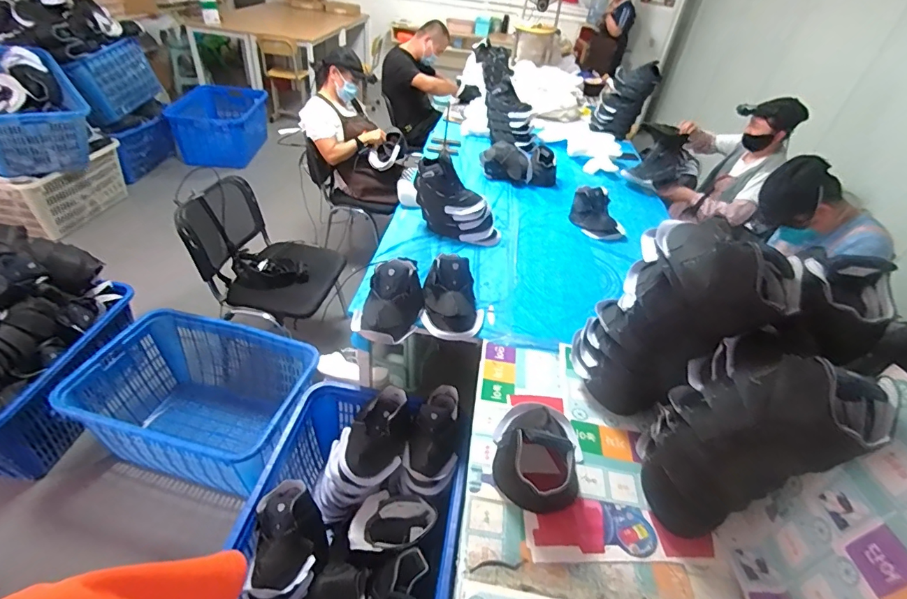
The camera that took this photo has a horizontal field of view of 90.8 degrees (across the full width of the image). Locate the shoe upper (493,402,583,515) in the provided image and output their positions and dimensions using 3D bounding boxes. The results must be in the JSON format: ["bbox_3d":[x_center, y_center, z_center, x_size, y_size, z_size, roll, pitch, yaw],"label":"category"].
[{"bbox_3d":[0.190,0.312,0.976,0.194,0.148,0.253,19,41,14],"label":"shoe upper"}]

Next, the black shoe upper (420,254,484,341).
[{"bbox_3d":[0.002,-0.015,1.337,0.183,0.152,0.216,4,40,-2],"label":"black shoe upper"}]

